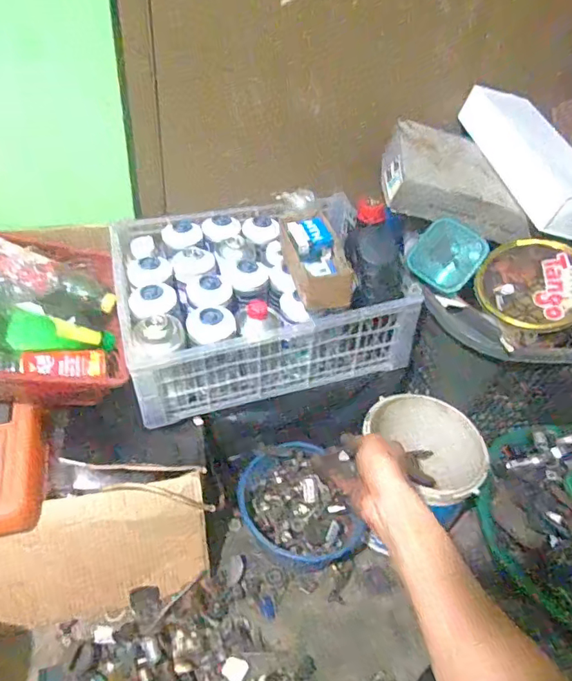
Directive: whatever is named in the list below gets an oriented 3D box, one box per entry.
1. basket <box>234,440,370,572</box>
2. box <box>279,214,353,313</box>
[{"bbox_3d":[0.018,0.261,0.815,0.192,0.080,0.211,-20,59,-25],"label":"basket"},{"bbox_3d":[0.038,-0.111,0.712,0.081,0.076,0.122,-10,44,-19],"label":"box"}]

